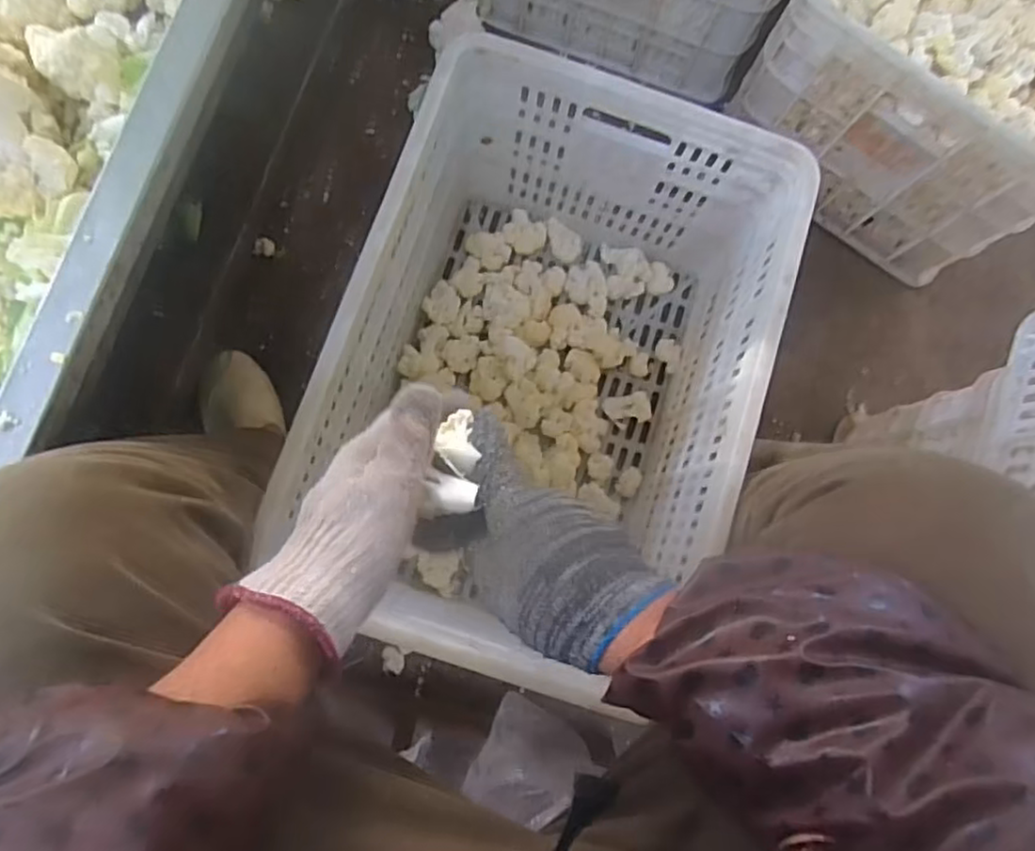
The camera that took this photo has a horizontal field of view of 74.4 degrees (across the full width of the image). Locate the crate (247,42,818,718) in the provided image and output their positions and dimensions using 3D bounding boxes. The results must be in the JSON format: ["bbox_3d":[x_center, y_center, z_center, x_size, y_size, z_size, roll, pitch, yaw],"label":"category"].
[{"bbox_3d":[0.024,-0.046,0.695,0.356,0.274,0.513,20,81,-1],"label":"crate"}]

